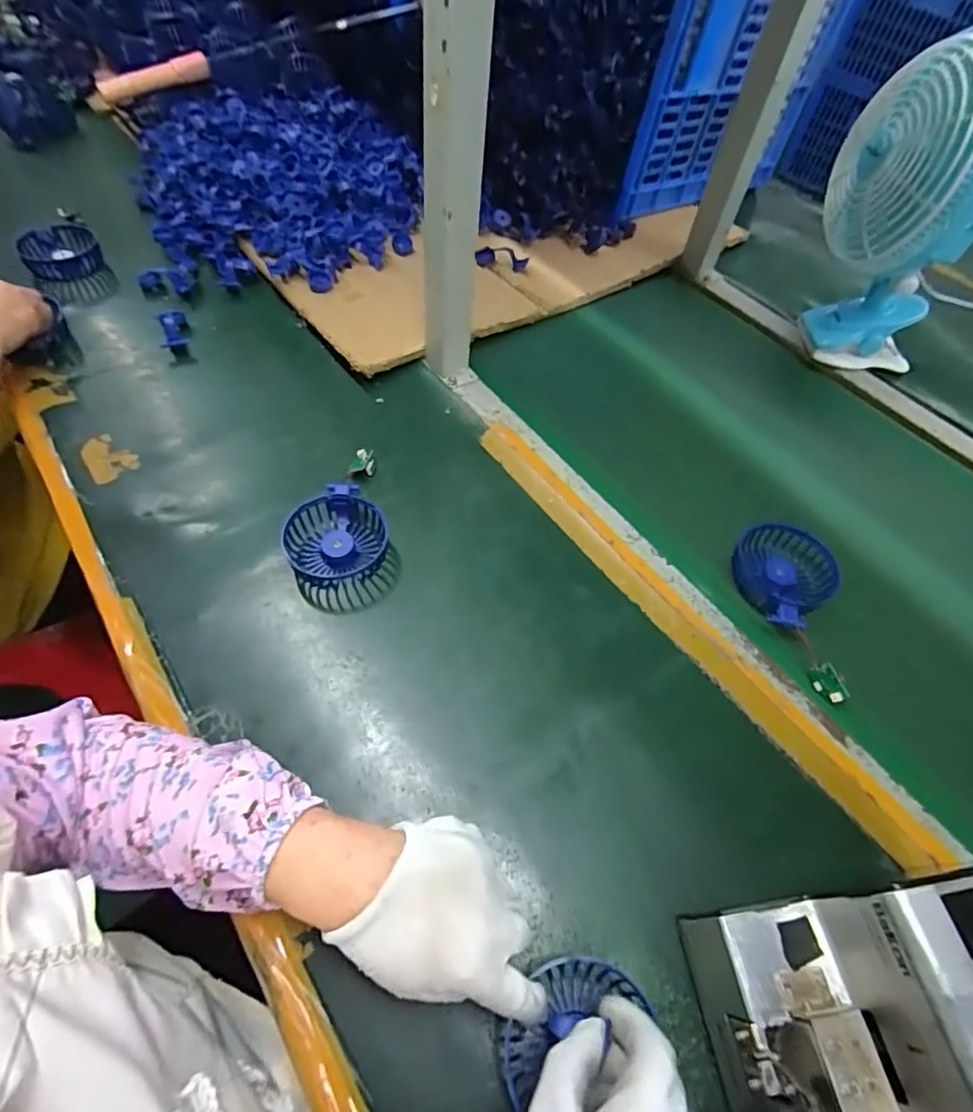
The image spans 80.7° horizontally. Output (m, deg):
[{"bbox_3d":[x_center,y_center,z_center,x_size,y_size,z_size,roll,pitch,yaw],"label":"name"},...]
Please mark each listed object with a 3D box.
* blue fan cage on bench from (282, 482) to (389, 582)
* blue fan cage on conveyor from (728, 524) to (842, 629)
[{"bbox_3d":[-0.136,-0.016,0.519,0.077,0.037,0.086,41,62,21],"label":"blue fan cage on bench"},{"bbox_3d":[0.276,0.022,0.531,0.082,0.043,0.100,-8,57,-10],"label":"blue fan cage on conveyor"}]

